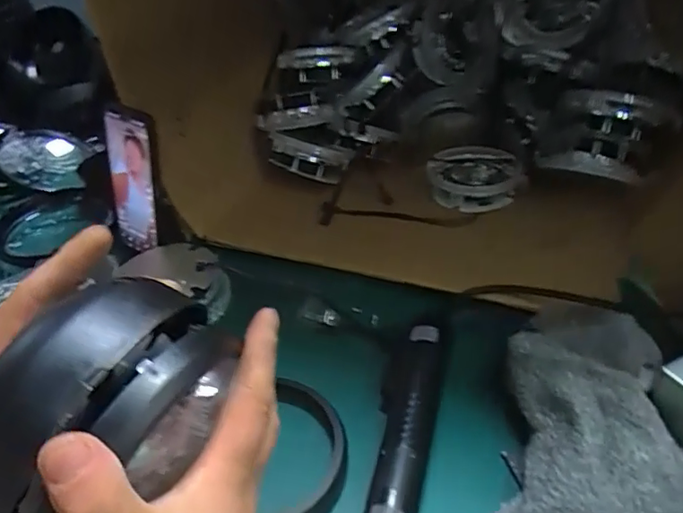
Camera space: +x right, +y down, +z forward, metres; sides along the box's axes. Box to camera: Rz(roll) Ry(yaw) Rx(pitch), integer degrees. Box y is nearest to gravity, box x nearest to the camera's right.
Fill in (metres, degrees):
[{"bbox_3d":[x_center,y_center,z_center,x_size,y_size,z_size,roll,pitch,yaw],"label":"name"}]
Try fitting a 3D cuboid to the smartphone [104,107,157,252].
[{"bbox_3d":[-0.219,-0.078,0.584,0.068,0.154,0.006,23,33,22],"label":"smartphone"}]

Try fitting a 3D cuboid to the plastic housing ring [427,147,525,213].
[{"bbox_3d":[0.168,-0.099,0.715,0.112,0.053,0.110,1,36,7],"label":"plastic housing ring"}]

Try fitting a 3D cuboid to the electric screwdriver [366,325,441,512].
[{"bbox_3d":[0.043,0.133,0.397,0.040,0.036,0.226,5,37,13],"label":"electric screwdriver"}]

